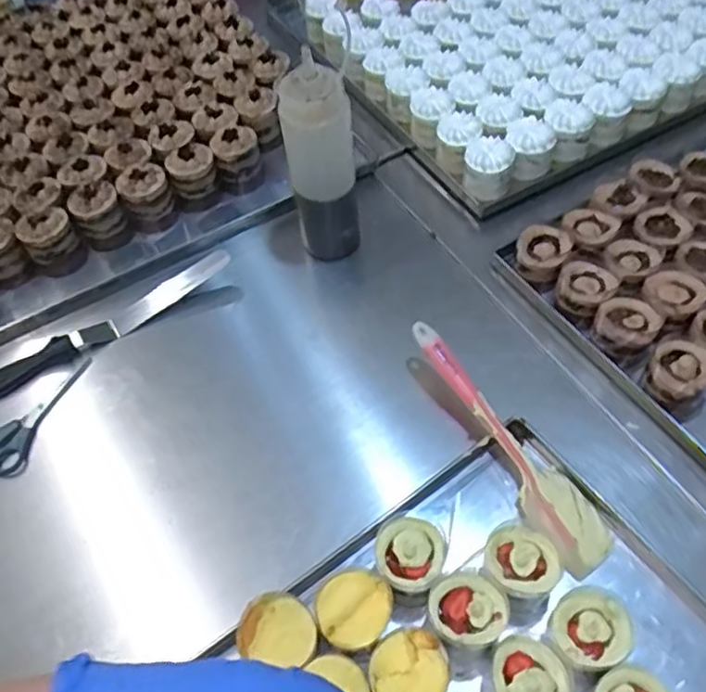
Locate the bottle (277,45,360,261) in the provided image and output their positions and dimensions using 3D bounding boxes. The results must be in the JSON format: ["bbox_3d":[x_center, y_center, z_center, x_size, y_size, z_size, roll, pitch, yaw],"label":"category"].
[{"bbox_3d":[-0.033,-0.187,0.700,0.065,0.228,0.061,-6,55,0],"label":"bottle"}]

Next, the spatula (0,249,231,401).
[{"bbox_3d":[-0.278,-0.022,0.750,0.309,0.025,0.040,-31,59,-16],"label":"spatula"}]

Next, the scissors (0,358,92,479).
[{"bbox_3d":[-0.331,0.067,0.691,0.060,0.011,0.144,19,59,17],"label":"scissors"}]

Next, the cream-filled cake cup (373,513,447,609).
[{"bbox_3d":[0.048,0.178,0.553,0.056,0.044,0.064,-7,54,0],"label":"cream-filled cake cup"}]

